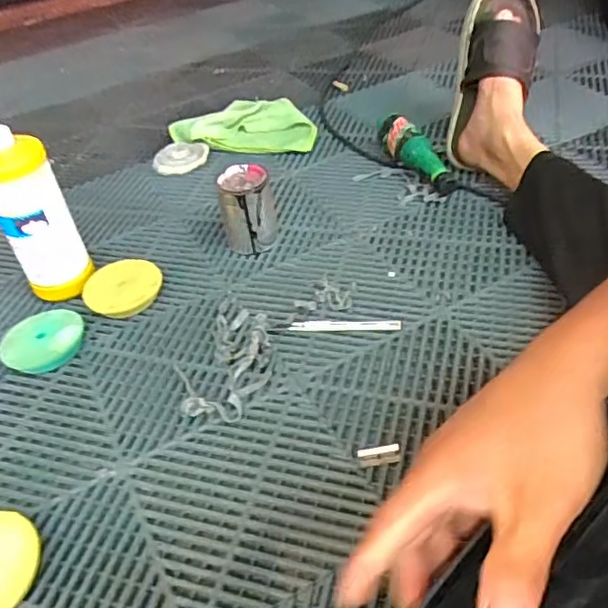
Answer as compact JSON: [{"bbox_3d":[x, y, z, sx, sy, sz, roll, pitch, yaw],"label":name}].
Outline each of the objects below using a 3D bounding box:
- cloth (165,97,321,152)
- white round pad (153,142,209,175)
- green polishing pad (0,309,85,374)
[{"bbox_3d":[-0.107,-0.320,1.065,0.253,0.036,0.140,-2,43,7],"label":"cloth"},{"bbox_3d":[-0.212,-0.252,1.025,0.095,0.023,0.081,-11,43,-3],"label":"white round pad"},{"bbox_3d":[-0.313,0.045,0.716,0.096,0.029,0.086,-32,48,-24],"label":"green polishing pad"}]

